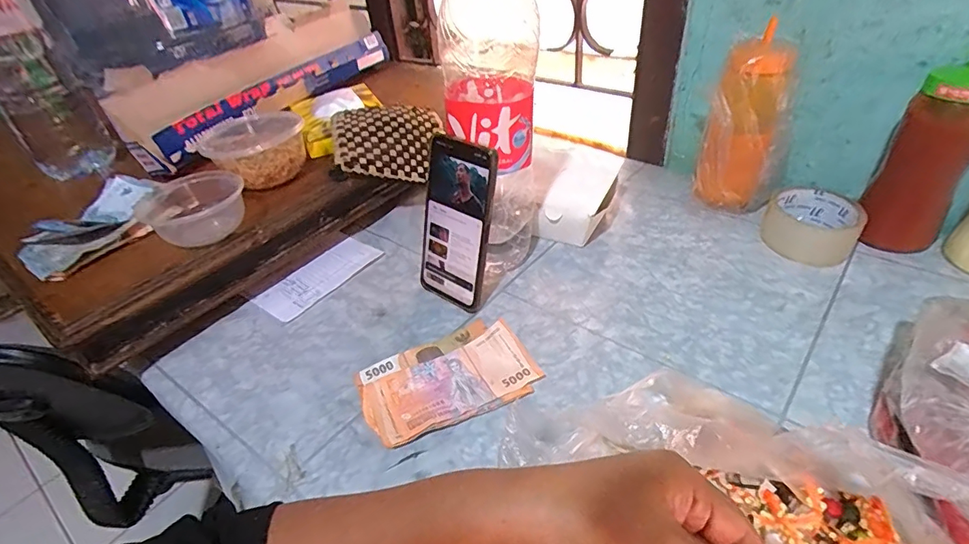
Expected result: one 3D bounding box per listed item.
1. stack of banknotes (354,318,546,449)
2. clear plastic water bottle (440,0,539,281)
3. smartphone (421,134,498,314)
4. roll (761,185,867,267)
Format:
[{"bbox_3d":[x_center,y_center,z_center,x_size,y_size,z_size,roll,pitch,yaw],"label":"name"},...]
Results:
[{"bbox_3d":[-0.034,0.090,0.430,0.145,0.016,0.096,-23,42,-18],"label":"stack of banknotes"},{"bbox_3d":[0.005,-0.140,0.471,0.081,0.315,0.098,29,51,36],"label":"clear plastic water bottle"},{"bbox_3d":[-0.028,-0.044,0.485,0.078,0.169,0.013,28,33,31],"label":"smartphone"},{"bbox_3d":[0.359,-0.052,0.540,0.088,0.043,0.085,17,45,27],"label":"roll"}]

